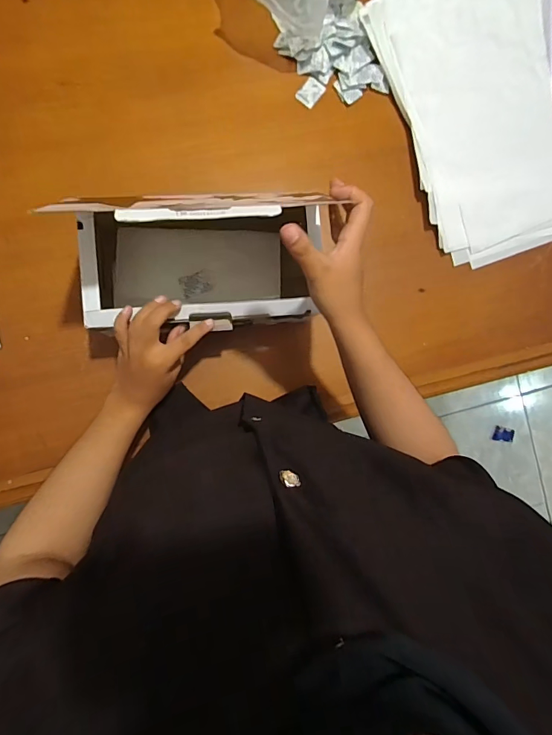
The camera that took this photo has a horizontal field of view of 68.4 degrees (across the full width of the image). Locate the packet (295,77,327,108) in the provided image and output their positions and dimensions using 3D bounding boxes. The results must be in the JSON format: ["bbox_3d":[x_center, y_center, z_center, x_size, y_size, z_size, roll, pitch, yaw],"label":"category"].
[{"bbox_3d":[0.052,-0.411,0.607,0.032,0.006,0.039,39,84,-6],"label":"packet"}]

